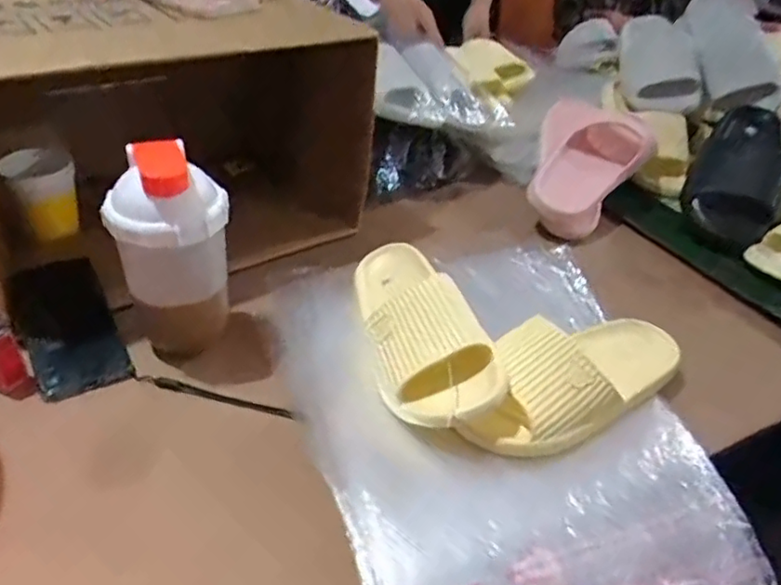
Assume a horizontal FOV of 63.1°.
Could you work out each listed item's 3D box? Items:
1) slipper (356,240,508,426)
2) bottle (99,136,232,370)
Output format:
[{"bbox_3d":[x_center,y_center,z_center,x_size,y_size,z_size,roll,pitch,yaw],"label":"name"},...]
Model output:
[{"bbox_3d":[0.020,0.021,0.579,0.094,0.083,0.242,-11,40,-19],"label":"slipper"},{"bbox_3d":[-0.182,-0.029,0.548,0.074,0.188,0.090,16,39,15],"label":"bottle"}]

